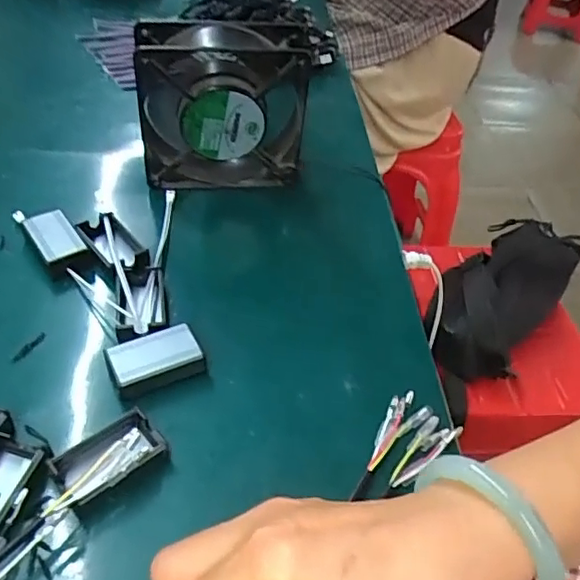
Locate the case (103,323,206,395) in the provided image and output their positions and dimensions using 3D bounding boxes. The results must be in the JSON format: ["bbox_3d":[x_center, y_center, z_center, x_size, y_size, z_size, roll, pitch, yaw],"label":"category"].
[{"bbox_3d":[-0.078,0.040,0.347,0.050,0.018,0.030,-17,48,-25],"label":"case"}]

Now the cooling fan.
[{"bbox_3d":[-0.051,-0.131,0.450,0.121,0.129,0.050,0,43,-9],"label":"cooling fan"}]

